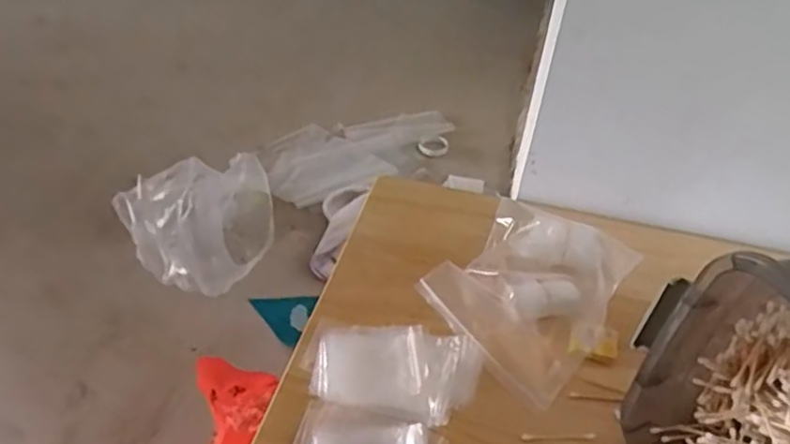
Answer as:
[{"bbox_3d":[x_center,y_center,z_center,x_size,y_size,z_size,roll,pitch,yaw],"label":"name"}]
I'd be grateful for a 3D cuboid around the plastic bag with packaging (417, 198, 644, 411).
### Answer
[{"bbox_3d":[0.157,0.068,0.744,0.181,0.050,0.243,30,48,25],"label":"plastic bag with packaging"}]

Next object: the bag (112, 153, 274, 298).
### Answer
[{"bbox_3d":[-0.420,0.001,1.403,0.322,0.184,0.275,-11,45,-17],"label":"bag"}]

